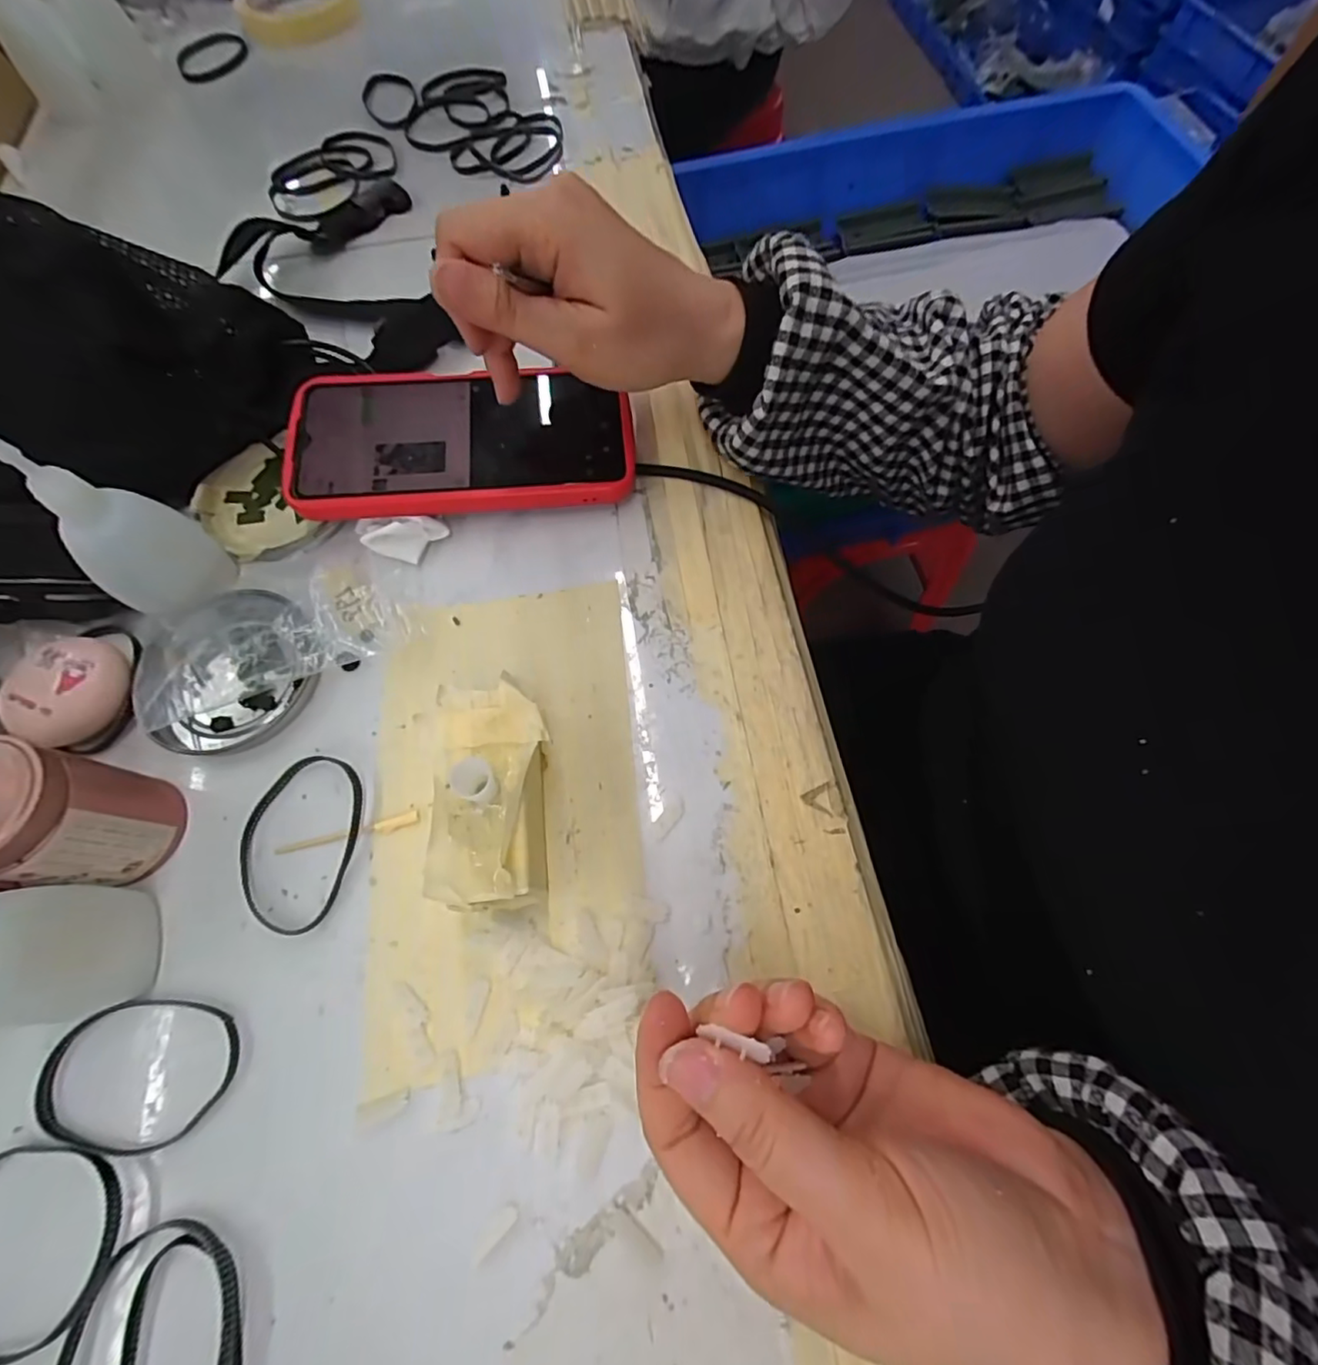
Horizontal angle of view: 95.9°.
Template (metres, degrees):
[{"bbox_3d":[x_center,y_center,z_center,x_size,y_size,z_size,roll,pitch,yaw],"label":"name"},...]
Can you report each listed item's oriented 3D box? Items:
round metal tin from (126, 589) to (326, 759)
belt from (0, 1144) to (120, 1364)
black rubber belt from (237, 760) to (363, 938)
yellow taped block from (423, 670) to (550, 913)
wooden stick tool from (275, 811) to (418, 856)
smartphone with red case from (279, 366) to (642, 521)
[{"bbox_3d":[-0.196,-0.010,0.269,0.074,0.019,0.076,0,67,1],"label":"round metal tin"},{"bbox_3d":[-0.209,0.186,0.195,0.062,0.004,0.056,-3,67,-1],"label":"belt"},{"bbox_3d":[-0.150,0.064,0.245,0.048,0.005,0.070,8,67,4],"label":"black rubber belt"},{"bbox_3d":[-0.063,0.043,0.229,0.040,0.047,0.082,-4,67,-1],"label":"yellow taped block"},{"bbox_3d":[-0.129,0.063,0.245,0.060,0.004,0.007,-14,68,-5],"label":"wooden stick tool"},{"bbox_3d":[-0.098,-0.122,0.301,0.166,0.014,0.081,-1,67,-3],"label":"smartphone with red case"}]

